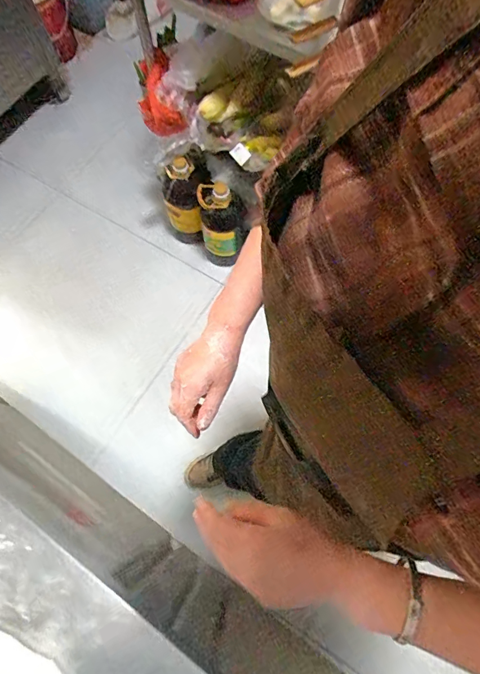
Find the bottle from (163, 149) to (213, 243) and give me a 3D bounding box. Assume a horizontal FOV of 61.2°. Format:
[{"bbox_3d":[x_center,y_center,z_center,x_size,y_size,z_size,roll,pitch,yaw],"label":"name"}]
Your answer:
[{"bbox_3d":[-0.190,-0.485,1.432,0.176,0.314,0.171,0,70,0],"label":"bottle"}]

